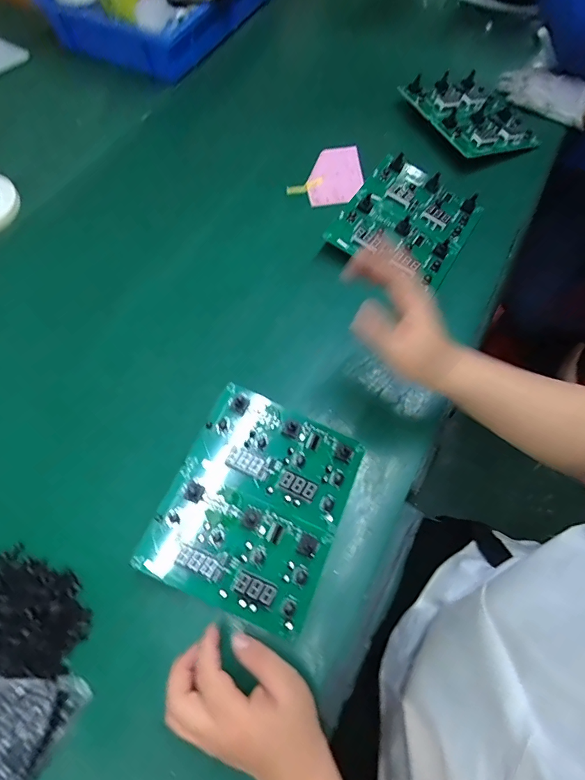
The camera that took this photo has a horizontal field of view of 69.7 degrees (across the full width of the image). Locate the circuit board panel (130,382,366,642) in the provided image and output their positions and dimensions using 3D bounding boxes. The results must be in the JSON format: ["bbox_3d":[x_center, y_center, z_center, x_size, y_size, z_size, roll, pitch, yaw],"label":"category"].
[{"bbox_3d":[-0.033,0.108,0.413,0.162,0.016,0.197,26,66,0],"label":"circuit board panel"}]

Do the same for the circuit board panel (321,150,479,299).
[{"bbox_3d":[0.158,-0.233,0.577,0.161,0.026,0.182,32,70,4],"label":"circuit board panel"}]

